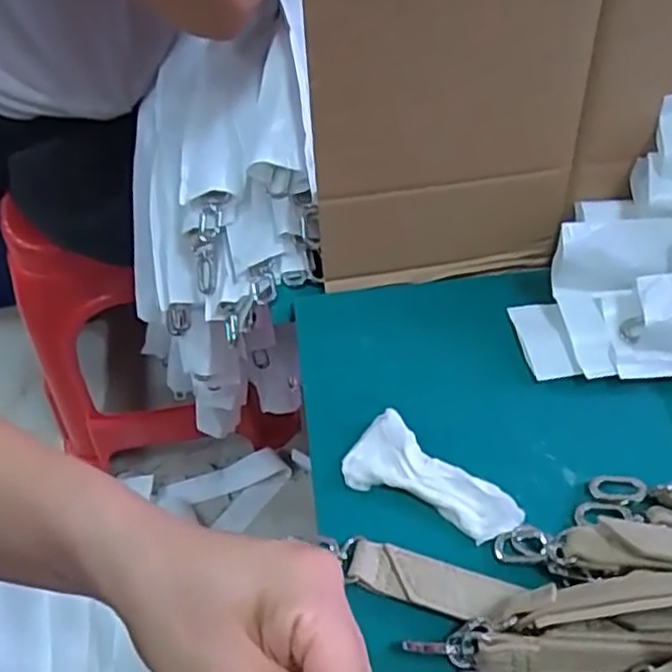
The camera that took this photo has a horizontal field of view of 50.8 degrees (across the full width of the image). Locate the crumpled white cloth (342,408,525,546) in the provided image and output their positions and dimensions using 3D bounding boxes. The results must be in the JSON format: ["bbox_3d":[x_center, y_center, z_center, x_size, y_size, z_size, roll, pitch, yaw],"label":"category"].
[{"bbox_3d":[0.050,0.083,0.386,0.095,0.014,0.046,35,60,24],"label":"crumpled white cloth"}]

